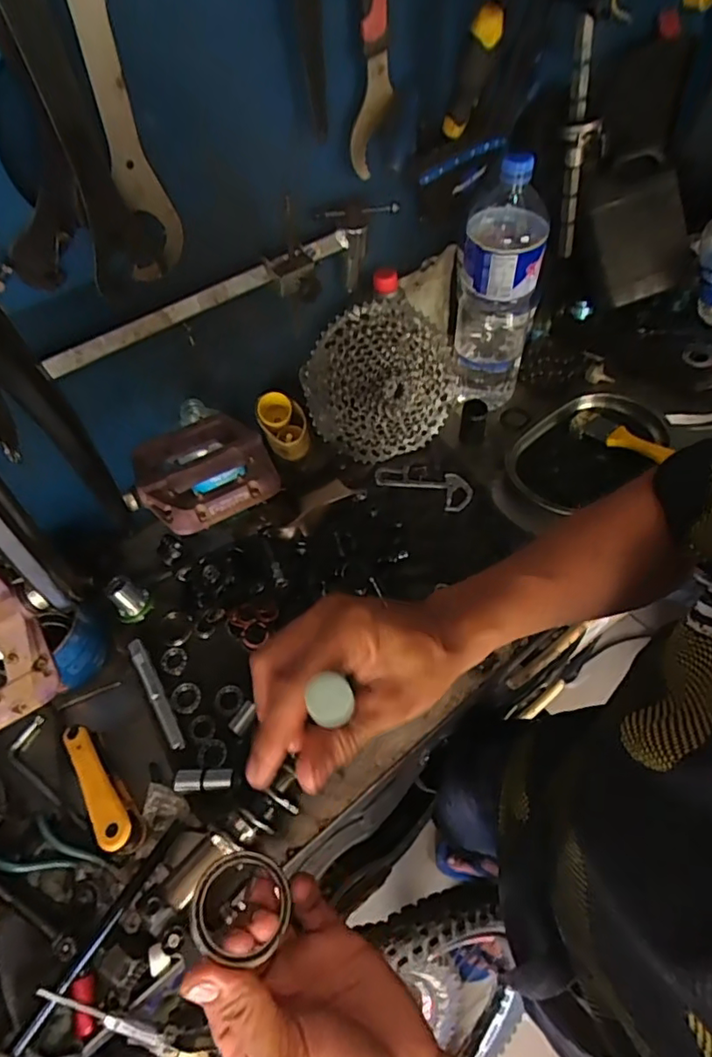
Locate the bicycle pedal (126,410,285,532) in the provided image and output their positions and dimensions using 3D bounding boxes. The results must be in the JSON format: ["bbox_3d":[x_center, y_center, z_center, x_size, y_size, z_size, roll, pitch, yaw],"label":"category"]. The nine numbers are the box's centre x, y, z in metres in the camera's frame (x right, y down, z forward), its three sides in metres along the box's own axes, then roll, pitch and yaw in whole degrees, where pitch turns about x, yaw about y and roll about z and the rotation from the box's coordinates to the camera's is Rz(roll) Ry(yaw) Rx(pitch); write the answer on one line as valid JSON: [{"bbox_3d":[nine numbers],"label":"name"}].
[{"bbox_3d":[-0.120,-0.046,0.434,0.103,0.025,0.112,-23,57,-10],"label":"bicycle pedal"}]

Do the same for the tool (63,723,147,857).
[{"bbox_3d":[-0.239,0.241,0.539,0.029,0.040,0.131,-35,60,-17],"label":"tool"}]

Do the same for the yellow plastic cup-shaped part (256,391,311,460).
[{"bbox_3d":[-0.089,-0.126,0.719,0.059,0.064,0.076,-15,56,-5],"label":"yellow plastic cup-shaped part"}]

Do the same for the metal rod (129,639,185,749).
[{"bbox_3d":[-0.211,0.173,0.602,0.015,0.017,0.130,-28,58,-13],"label":"metal rod"}]

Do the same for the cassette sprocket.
[{"bbox_3d":[0.039,-0.179,0.724,0.198,0.196,0.056,-42,26,0],"label":"cassette sprocket"}]

